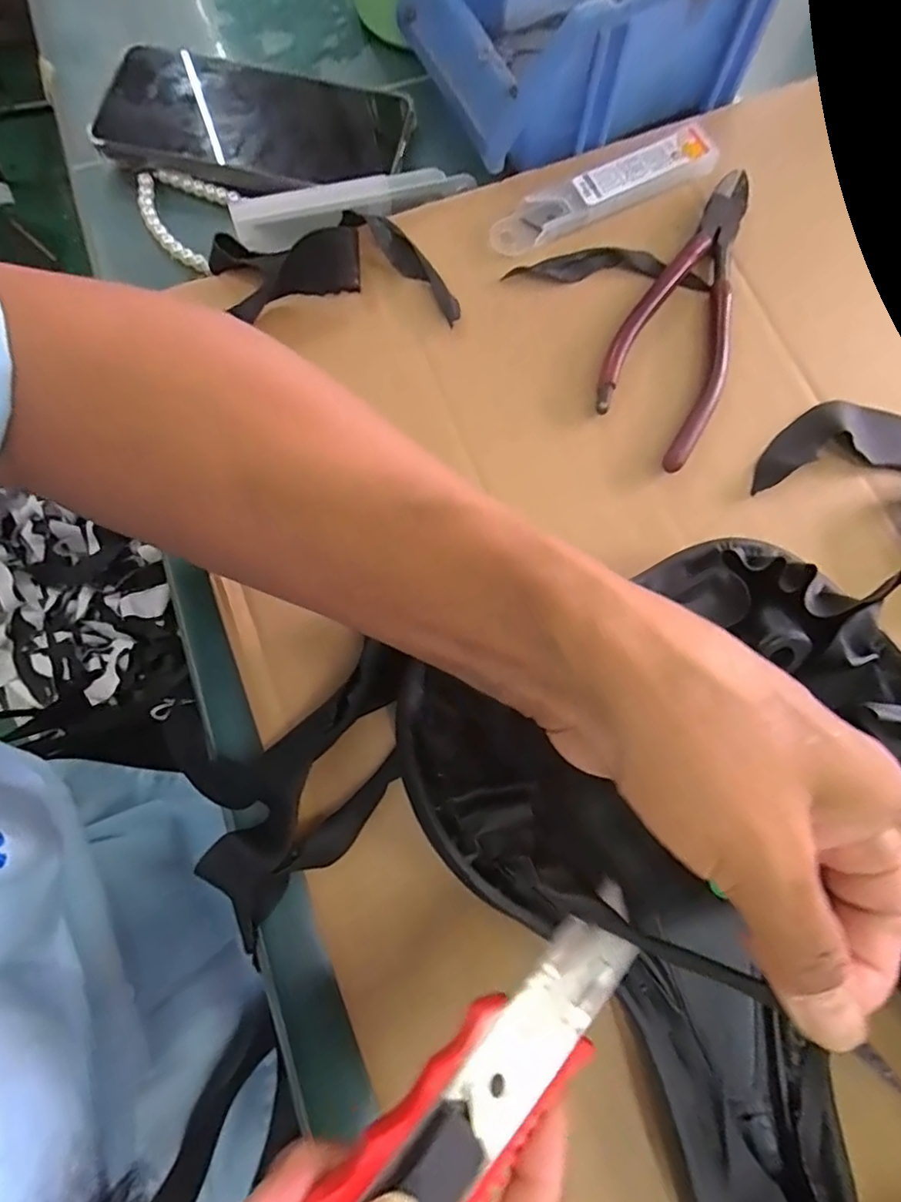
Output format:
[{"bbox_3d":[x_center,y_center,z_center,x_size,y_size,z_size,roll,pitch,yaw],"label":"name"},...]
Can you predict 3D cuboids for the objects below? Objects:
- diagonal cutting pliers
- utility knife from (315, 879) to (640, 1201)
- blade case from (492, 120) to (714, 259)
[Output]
[{"bbox_3d":[0.120,-0.144,0.280,0.055,0.008,0.166,27,79,5],"label":"diagonal cutting pliers"},{"bbox_3d":[-0.007,0.139,0.138,0.161,0.011,0.034,-28,79,-26],"label":"utility knife"},{"bbox_3d":[0.079,-0.213,0.294,0.126,0.010,0.026,-27,79,-6],"label":"blade case"}]

